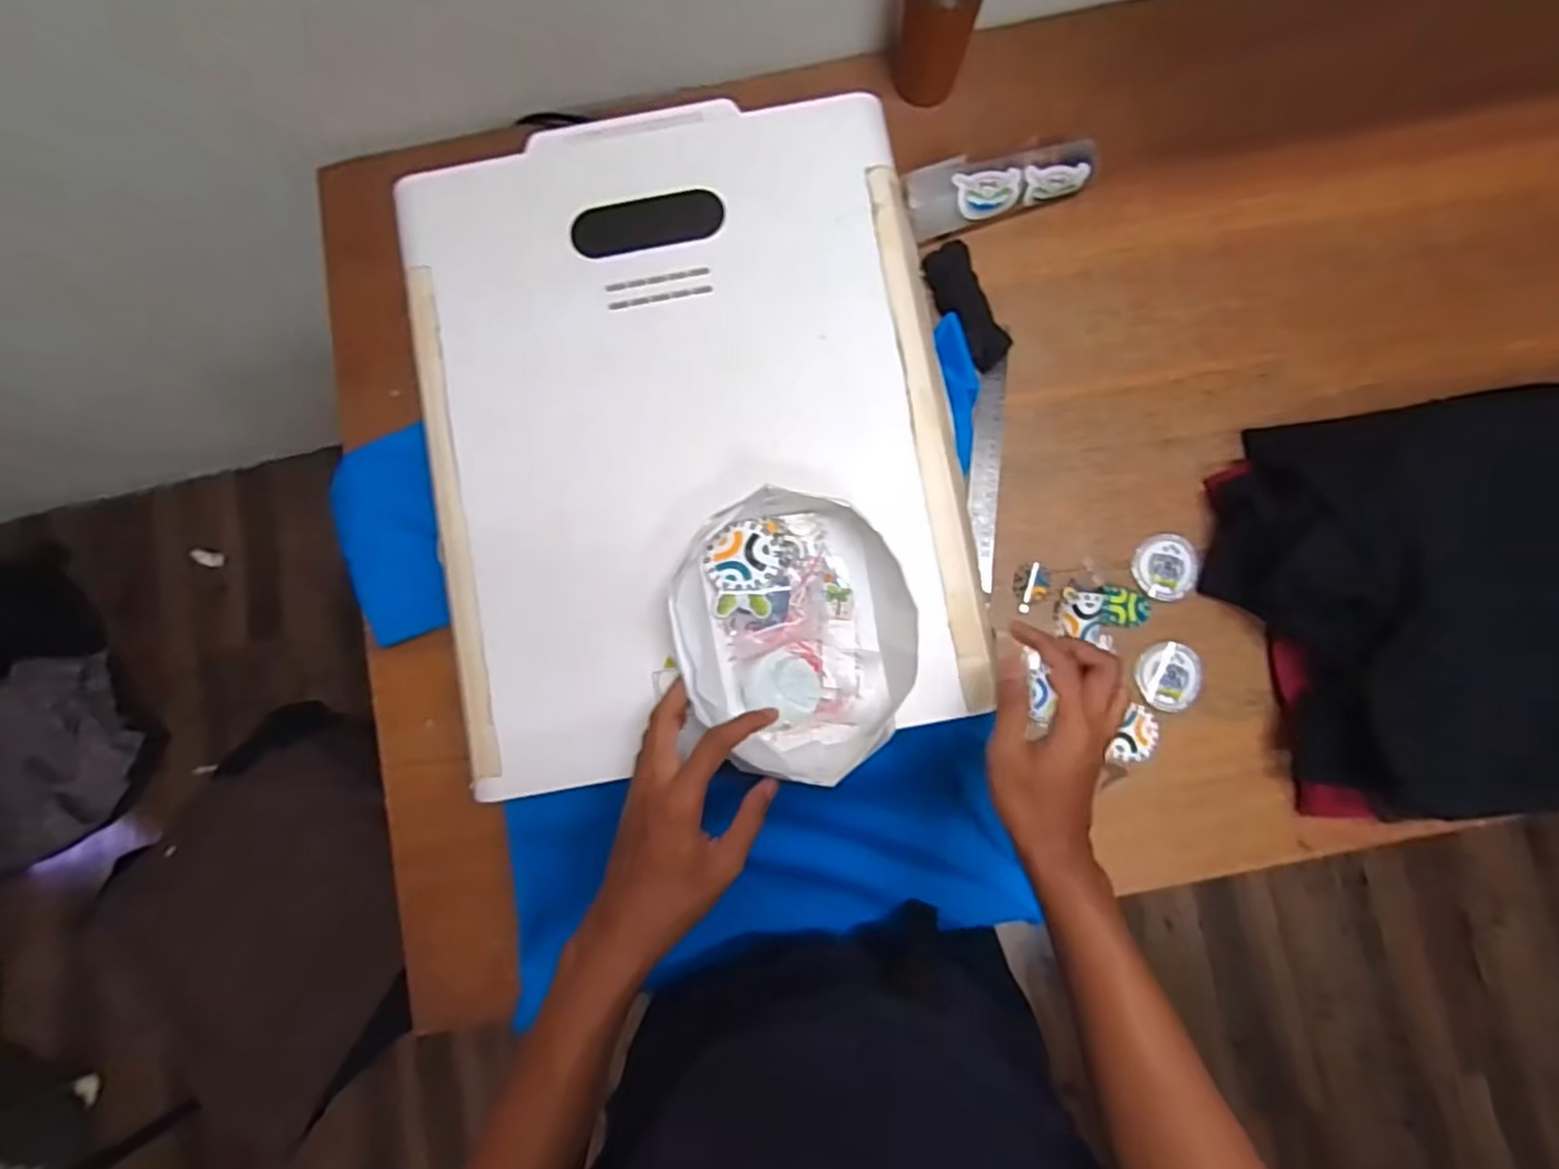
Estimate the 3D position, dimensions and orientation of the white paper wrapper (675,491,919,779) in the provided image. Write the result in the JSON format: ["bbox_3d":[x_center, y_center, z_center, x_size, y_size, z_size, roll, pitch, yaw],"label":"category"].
[{"bbox_3d":[0.016,0.034,0.500,0.162,0.051,0.189,-21,83,0],"label":"white paper wrapper"}]

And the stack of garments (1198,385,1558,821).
[{"bbox_3d":[0.708,-0.004,0.613,0.584,0.093,0.364,-5,83,2],"label":"stack of garments"}]

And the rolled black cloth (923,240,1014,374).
[{"bbox_3d":[0.186,-0.279,0.702,0.049,0.029,0.131,-22,83,0],"label":"rolled black cloth"}]

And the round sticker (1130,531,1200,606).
[{"bbox_3d":[0.372,-0.016,0.680,0.058,0.008,0.062,0,84,3],"label":"round sticker"}]

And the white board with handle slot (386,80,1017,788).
[{"bbox_3d":[-0.071,-0.123,0.547,0.398,0.021,0.495,-10,83,2],"label":"white board with handle slot"}]

